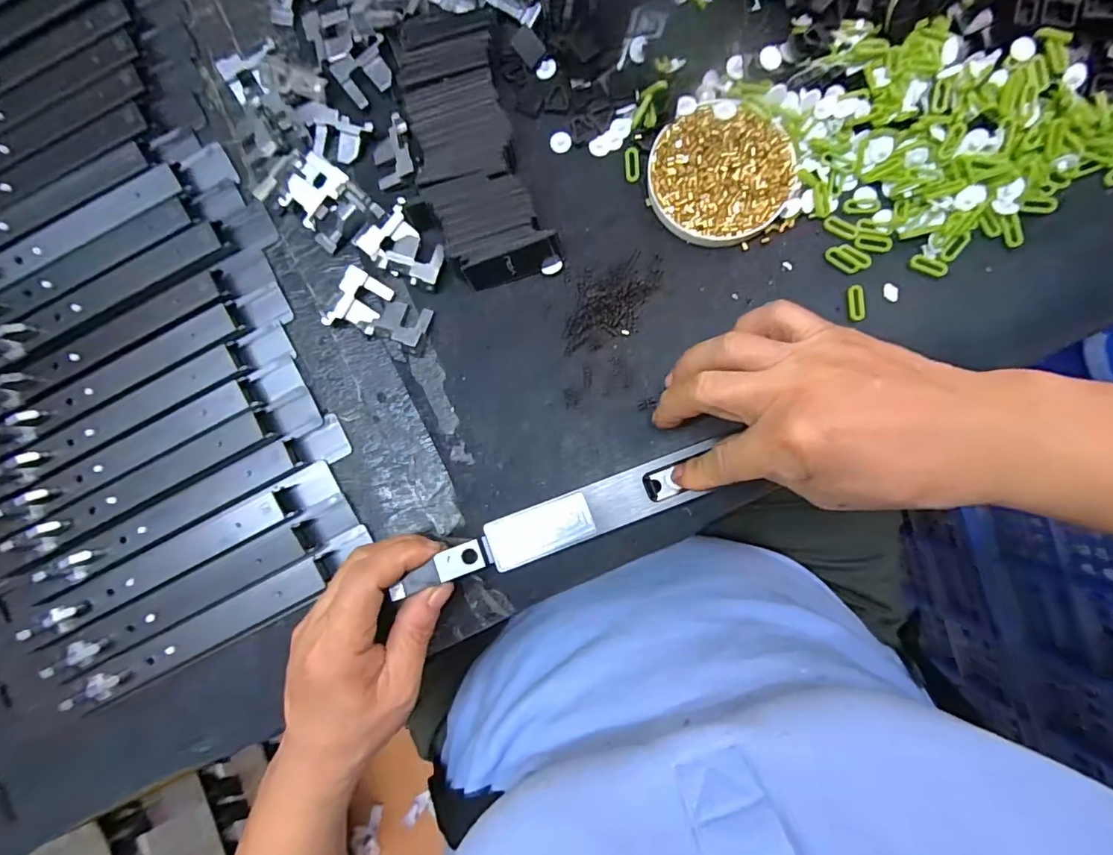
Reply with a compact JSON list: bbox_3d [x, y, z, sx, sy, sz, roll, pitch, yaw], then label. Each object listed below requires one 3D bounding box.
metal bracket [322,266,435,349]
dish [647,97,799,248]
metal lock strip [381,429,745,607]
[{"bbox_3d":[-0.097,-0.063,0.296,0.052,0.014,0.033,25,89,5],"label":"metal bracket"},{"bbox_3d":[0.089,-0.136,0.285,0.075,0.011,0.072,0,87,4],"label":"dish"},{"bbox_3d":[0.002,0.048,0.260,0.166,0.006,0.025,-22,85,-3],"label":"metal lock strip"}]

